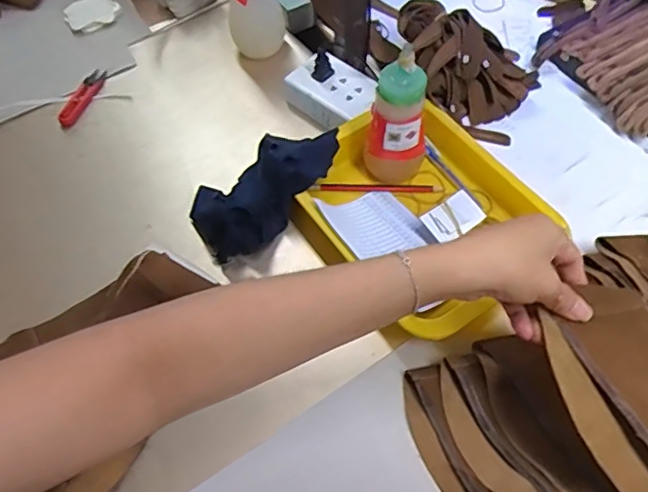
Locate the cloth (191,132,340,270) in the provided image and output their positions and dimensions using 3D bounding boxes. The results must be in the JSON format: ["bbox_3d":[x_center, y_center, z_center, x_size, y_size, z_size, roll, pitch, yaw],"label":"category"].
[{"bbox_3d":[-0.066,-0.069,0.593,0.099,0.048,0.181,34,68,21],"label":"cloth"}]

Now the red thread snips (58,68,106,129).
[{"bbox_3d":[-0.307,-0.191,0.714,0.026,0.018,0.094,15,60,12],"label":"red thread snips"}]

